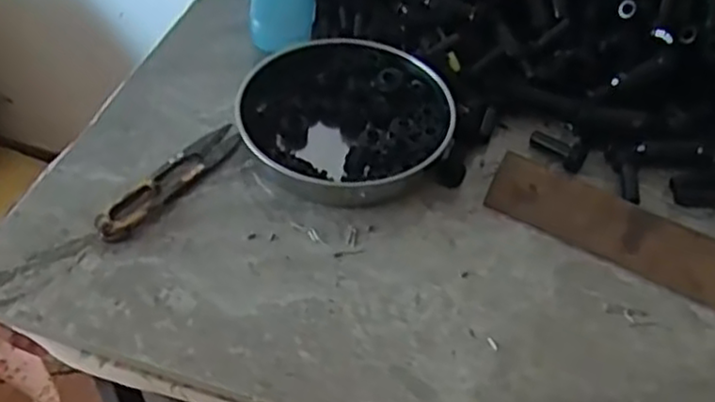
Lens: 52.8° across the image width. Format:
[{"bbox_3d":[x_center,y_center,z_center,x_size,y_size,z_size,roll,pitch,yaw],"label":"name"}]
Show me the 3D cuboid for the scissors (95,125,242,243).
[{"bbox_3d":[-0.115,-0.015,0.447,0.023,0.011,0.114,28,52,20],"label":"scissors"}]

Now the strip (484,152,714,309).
[{"bbox_3d":[0.165,0.023,0.424,0.179,0.037,0.009,26,8,19],"label":"strip"}]

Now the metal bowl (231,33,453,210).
[{"bbox_3d":[-0.009,-0.052,0.480,0.138,0.035,0.133,-5,49,-8],"label":"metal bowl"}]

